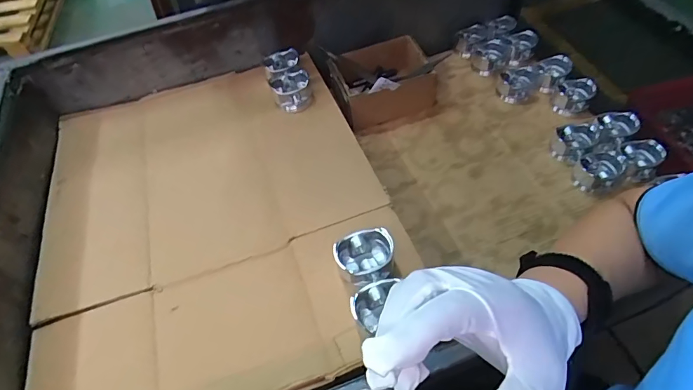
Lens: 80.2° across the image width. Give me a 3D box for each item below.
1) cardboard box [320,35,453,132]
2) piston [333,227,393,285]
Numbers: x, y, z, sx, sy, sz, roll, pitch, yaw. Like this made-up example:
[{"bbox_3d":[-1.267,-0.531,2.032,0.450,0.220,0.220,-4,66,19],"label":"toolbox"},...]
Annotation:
[{"bbox_3d":[0.098,-0.255,0.909,0.241,0.103,0.159,-15,55,-6],"label":"cardboard box"},{"bbox_3d":[0.025,0.089,0.553,0.073,0.063,0.064,-13,55,-4],"label":"piston"}]

